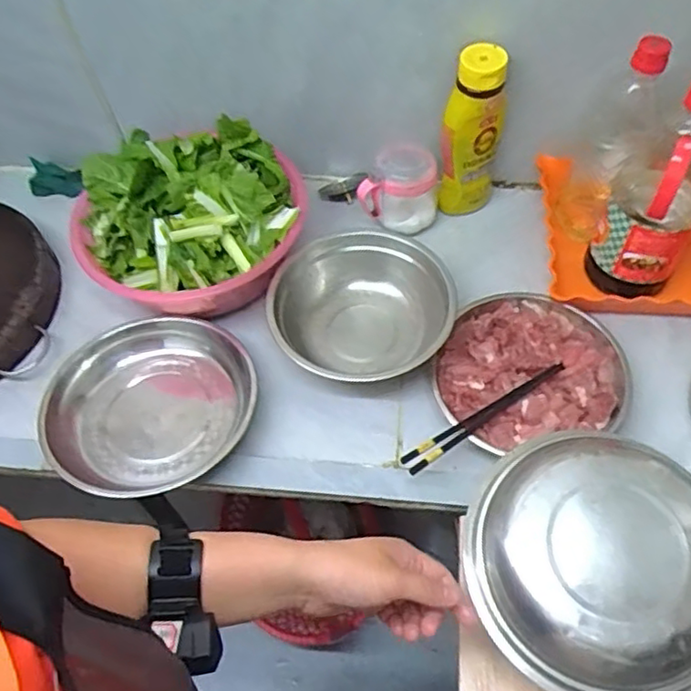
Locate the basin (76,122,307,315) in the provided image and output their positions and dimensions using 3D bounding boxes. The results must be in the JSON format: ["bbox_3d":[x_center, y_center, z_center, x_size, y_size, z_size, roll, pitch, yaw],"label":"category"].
[{"bbox_3d":[-0.191,-0.154,0.790,0.273,0.134,0.241,-5,58,0],"label":"basin"}]

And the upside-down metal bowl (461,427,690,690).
[{"bbox_3d":[0.215,0.180,0.539,0.208,0.076,0.218,-2,58,3],"label":"upside-down metal bowl"}]

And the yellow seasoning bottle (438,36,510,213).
[{"bbox_3d":[0.157,-0.258,0.805,0.068,0.217,0.062,7,59,8],"label":"yellow seasoning bottle"}]

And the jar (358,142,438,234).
[{"bbox_3d":[0.068,-0.205,0.846,0.078,0.096,0.083,-2,58,3],"label":"jar"}]

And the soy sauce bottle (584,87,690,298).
[{"bbox_3d":[0.336,-0.158,0.691,0.095,0.238,0.084,29,64,20],"label":"soy sauce bottle"}]

